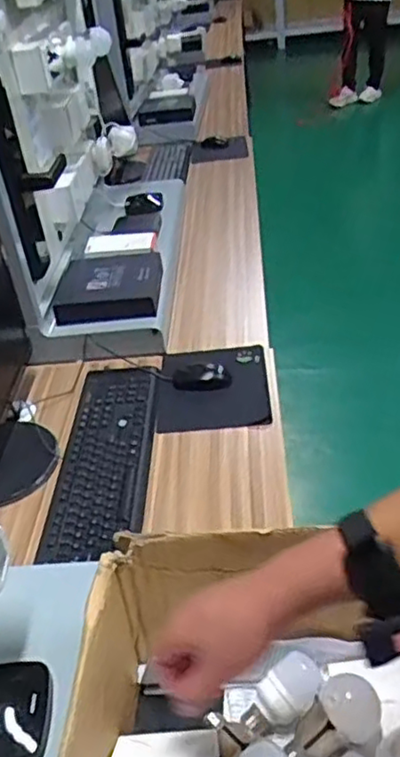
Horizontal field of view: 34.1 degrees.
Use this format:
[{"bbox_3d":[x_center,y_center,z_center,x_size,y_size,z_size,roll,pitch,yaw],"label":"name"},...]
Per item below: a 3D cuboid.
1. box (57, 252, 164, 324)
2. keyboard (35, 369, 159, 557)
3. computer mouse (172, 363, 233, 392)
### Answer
[{"bbox_3d":[-0.186,-0.201,1.363,0.207,0.046,0.231,-4,36,2],"label":"box"},{"bbox_3d":[-0.151,0.121,1.065,0.141,0.036,0.466,-4,36,3],"label":"keyboard"},{"bbox_3d":[0.004,-0.002,1.197,0.107,0.034,0.057,-2,36,6],"label":"computer mouse"}]

